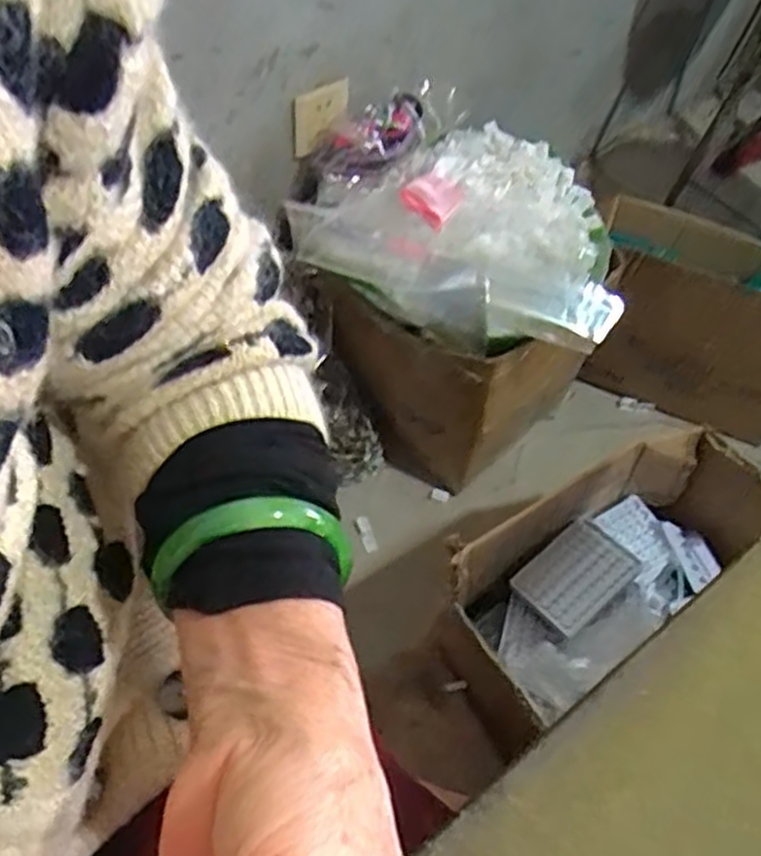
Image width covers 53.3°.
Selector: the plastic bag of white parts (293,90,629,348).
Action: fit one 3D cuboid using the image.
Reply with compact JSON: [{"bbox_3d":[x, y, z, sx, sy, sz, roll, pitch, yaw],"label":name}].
[{"bbox_3d":[0.106,-0.287,0.981,0.408,0.129,0.376,11,56,0],"label":"plastic bag of white parts"}]

